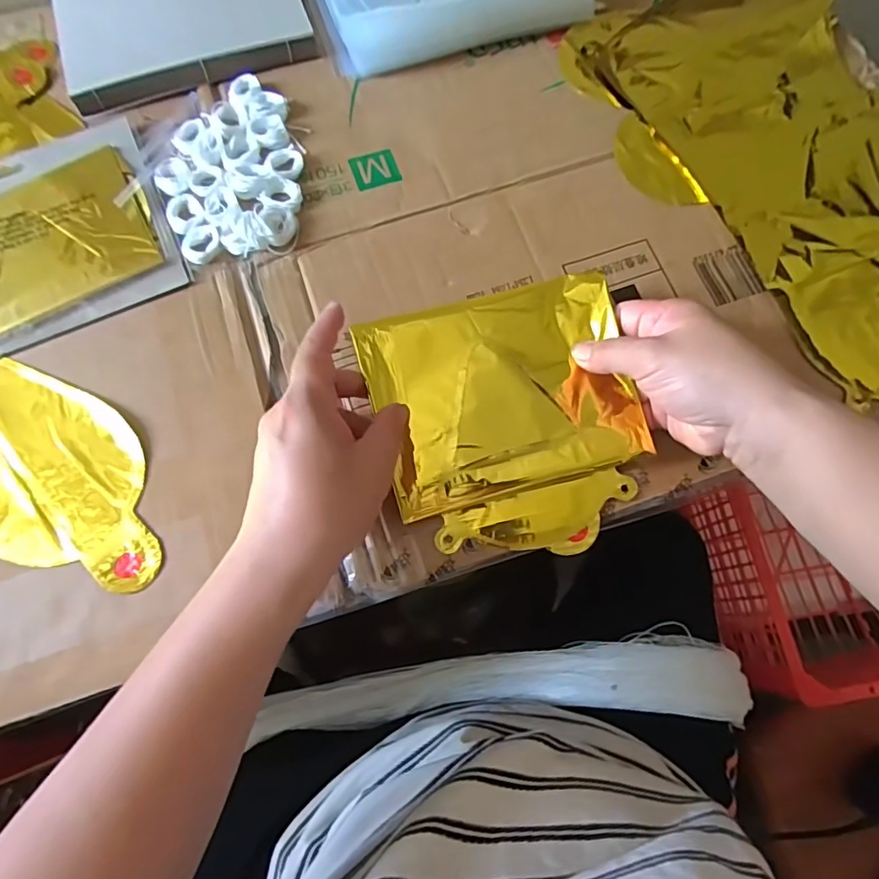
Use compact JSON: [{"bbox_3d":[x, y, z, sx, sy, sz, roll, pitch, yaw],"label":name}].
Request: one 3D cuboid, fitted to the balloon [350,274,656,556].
[{"bbox_3d":[0.043,-0.011,0.329,0.153,0.016,0.154,-15,86,-2],"label":"balloon"}]

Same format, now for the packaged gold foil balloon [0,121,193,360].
[{"bbox_3d":[-0.298,-0.141,0.386,0.197,0.008,0.168,-25,73,-7],"label":"packaged gold foil balloon"}]

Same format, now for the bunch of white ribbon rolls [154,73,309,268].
[{"bbox_3d":[-0.156,-0.204,0.398,0.101,0.019,0.160,-16,72,-4],"label":"bunch of white ribbon rolls"}]

